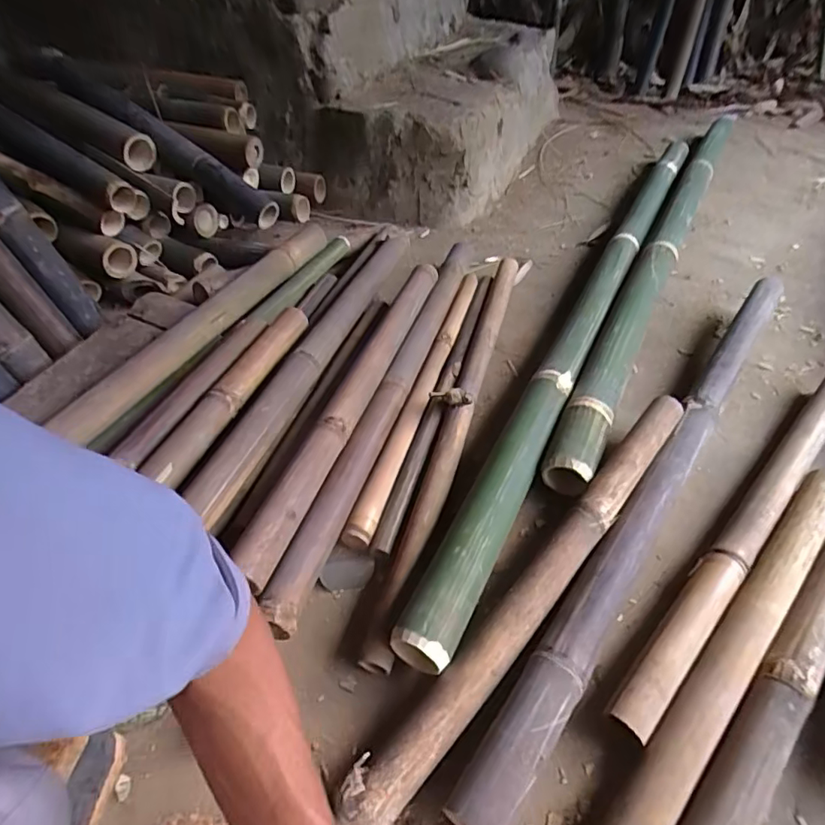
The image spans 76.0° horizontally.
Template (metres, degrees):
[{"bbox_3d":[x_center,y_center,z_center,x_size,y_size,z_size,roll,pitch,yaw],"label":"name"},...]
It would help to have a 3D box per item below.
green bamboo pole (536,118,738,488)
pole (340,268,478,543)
[{"bbox_3d":[0.484,-0.313,1.032,0.076,0.079,1.199,20,50,23],"label":"green bamboo pole"},{"bbox_3d":[0.022,-0.043,0.842,0.038,0.033,0.584,12,48,16],"label":"pole"}]

